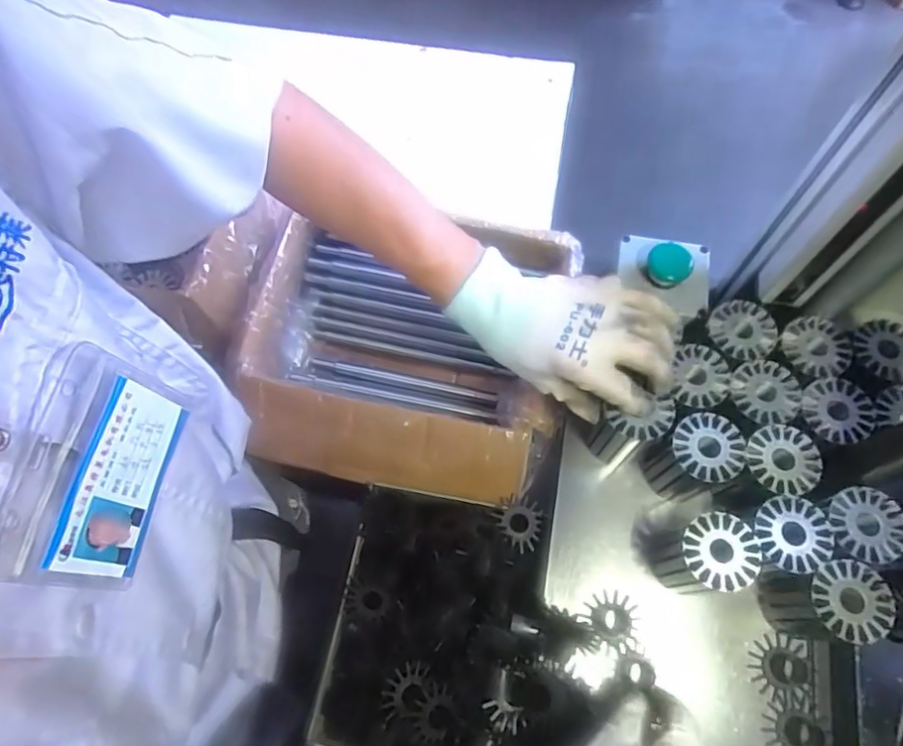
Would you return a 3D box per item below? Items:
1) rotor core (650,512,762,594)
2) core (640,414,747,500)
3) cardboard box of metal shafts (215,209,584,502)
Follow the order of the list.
[{"bbox_3d":[0.186,0.139,0.457,0.058,0.078,0.054,-1,68,2],"label":"rotor core"},{"bbox_3d":[0.192,0.069,0.488,0.053,0.080,0.048,-25,69,-8],"label":"core"},{"bbox_3d":[-0.049,-0.014,0.610,0.291,0.112,0.262,6,68,4],"label":"cardboard box of metal shafts"}]

